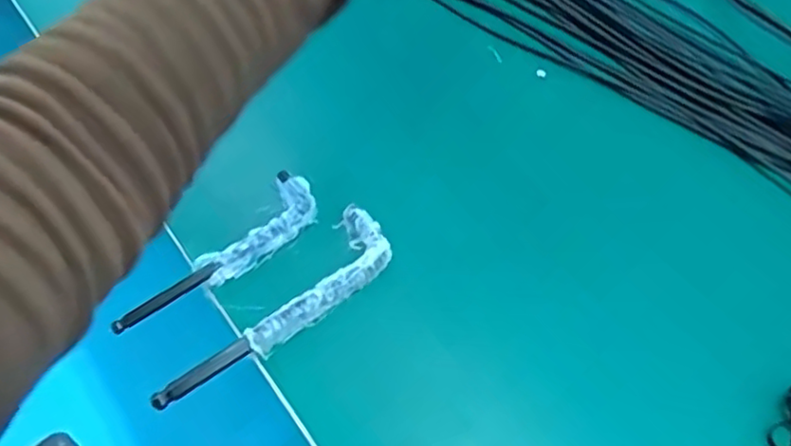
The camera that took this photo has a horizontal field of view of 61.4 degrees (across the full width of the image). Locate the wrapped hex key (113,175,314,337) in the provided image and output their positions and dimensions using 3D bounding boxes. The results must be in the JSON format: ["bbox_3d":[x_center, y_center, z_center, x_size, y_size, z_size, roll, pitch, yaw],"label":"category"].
[{"bbox_3d":[-0.117,0.023,0.451,0.157,0.014,0.041,-40,64,-22],"label":"wrapped hex key"}]

